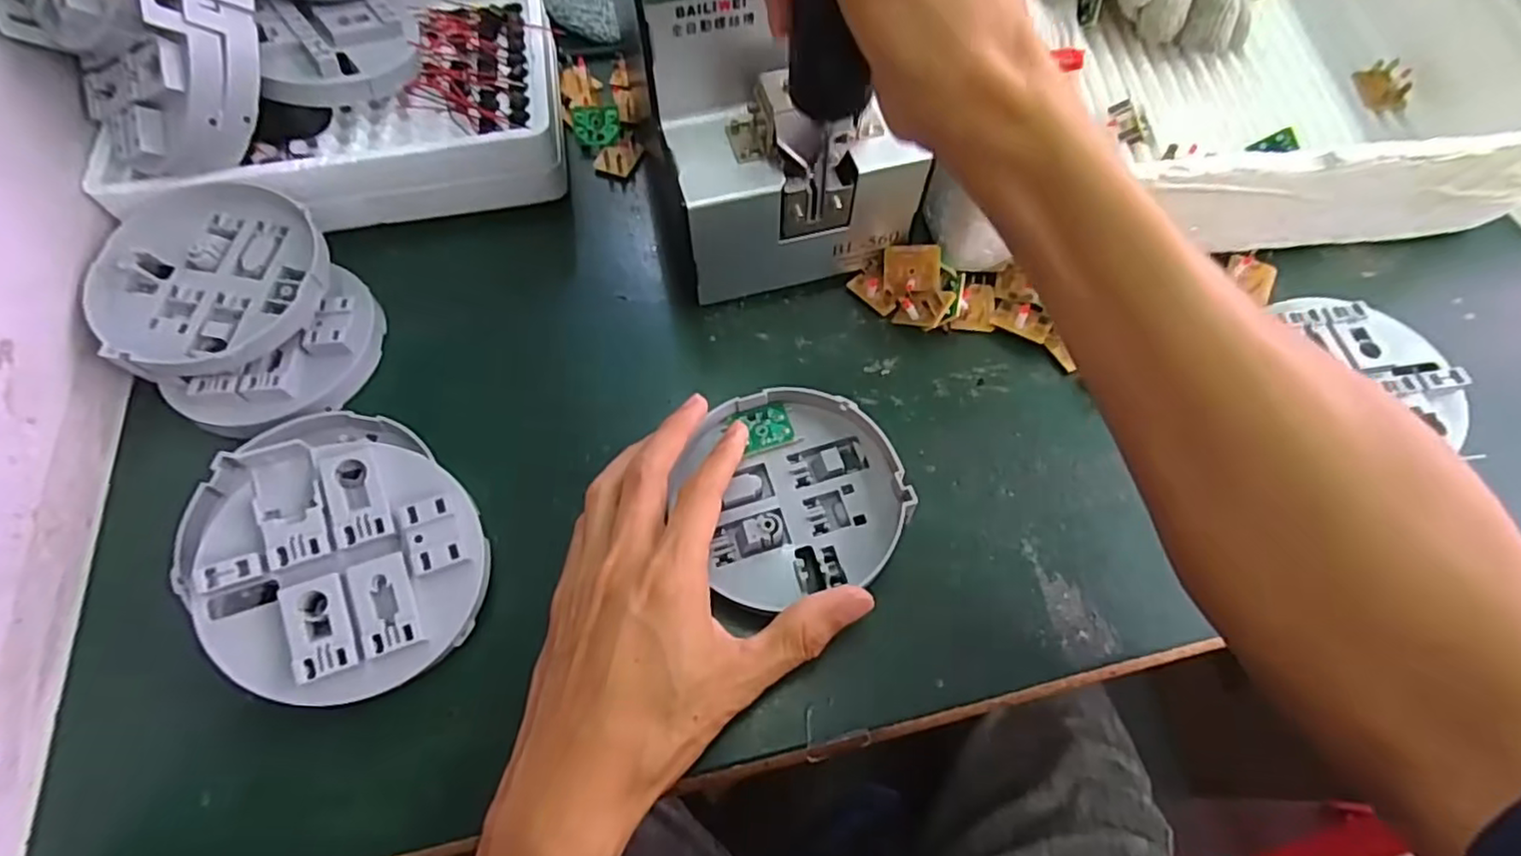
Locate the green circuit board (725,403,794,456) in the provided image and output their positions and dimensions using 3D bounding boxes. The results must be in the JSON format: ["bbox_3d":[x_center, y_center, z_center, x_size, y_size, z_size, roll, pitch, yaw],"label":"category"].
[{"bbox_3d":[0.002,-0.001,0.324,0.026,0.004,0.023,-16,63,-8],"label":"green circuit board"}]

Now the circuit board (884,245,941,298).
[{"bbox_3d":[0.083,-0.086,0.369,0.030,0.004,0.028,2,94,15],"label":"circuit board"}]

